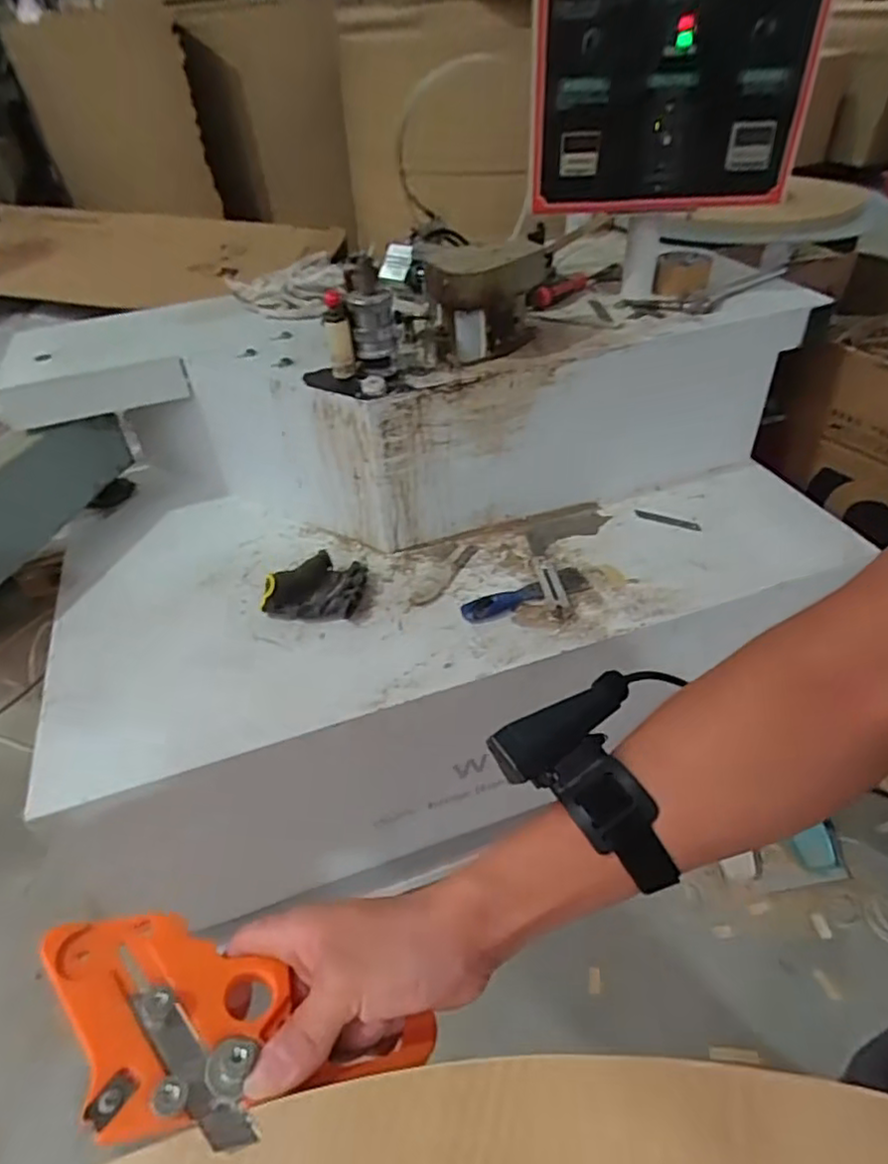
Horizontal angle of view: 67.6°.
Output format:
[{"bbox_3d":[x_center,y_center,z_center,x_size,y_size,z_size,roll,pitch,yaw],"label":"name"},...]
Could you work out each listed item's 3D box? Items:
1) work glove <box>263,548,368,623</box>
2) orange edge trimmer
[{"bbox_3d":[-0.177,0.002,0.903,0.134,0.064,0.089,-1,41,4],"label":"work glove"},{"bbox_3d":[-0.105,0.214,0.307,0.178,0.044,0.081,10,43,15],"label":"orange edge trimmer"}]

